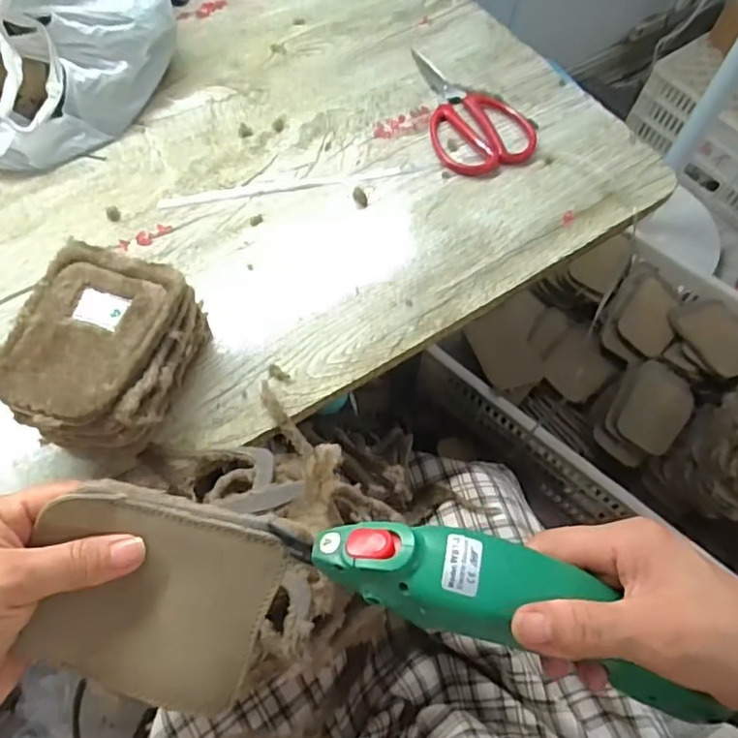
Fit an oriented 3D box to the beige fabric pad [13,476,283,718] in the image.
[{"bbox_3d":[-0.100,0.104,0.268,0.104,0.013,0.089,18,87,-8],"label":"beige fabric pad"}]

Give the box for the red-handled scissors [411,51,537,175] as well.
[{"bbox_3d":[0.100,-0.270,0.596,0.096,0.009,0.183,-11,62,-7],"label":"red-handled scissors"}]

